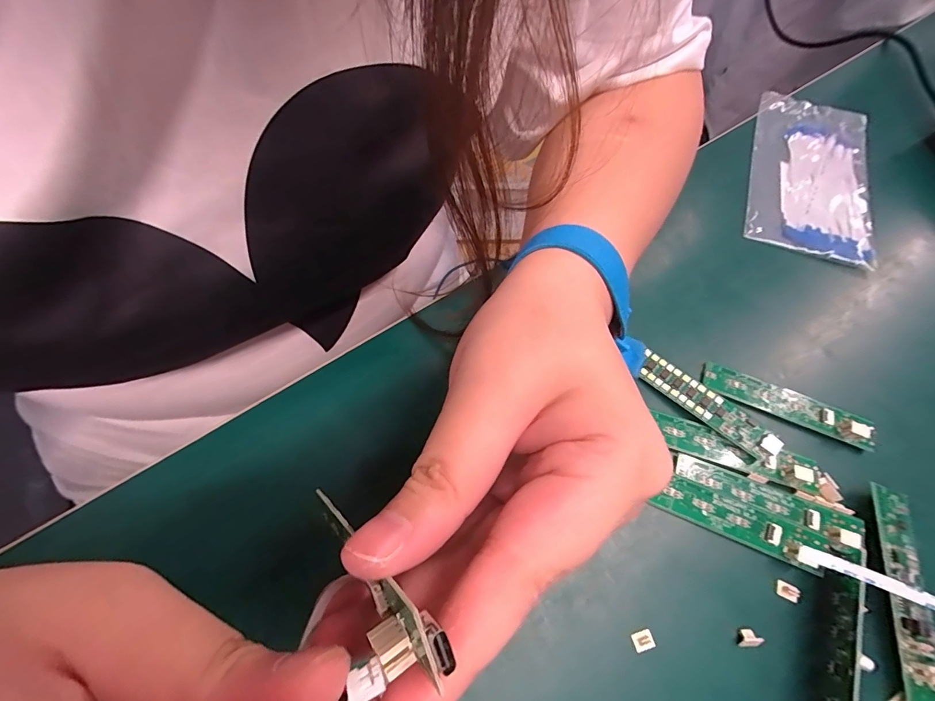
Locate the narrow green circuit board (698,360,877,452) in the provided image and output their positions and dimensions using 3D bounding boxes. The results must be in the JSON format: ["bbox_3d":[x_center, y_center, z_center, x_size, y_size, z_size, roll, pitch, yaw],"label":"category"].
[{"bbox_3d":[0.163,0.026,0.209,0.079,0.008,0.018,20,69,11],"label":"narrow green circuit board"}]

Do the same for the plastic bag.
[{"bbox_3d":[0.255,-0.134,0.304,0.079,0.012,0.176,22,65,6],"label":"plastic bag"}]

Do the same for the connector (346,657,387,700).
[{"bbox_3d":[-0.019,0.063,0.077,0.007,0.004,0.006,-23,64,-15],"label":"connector"}]

